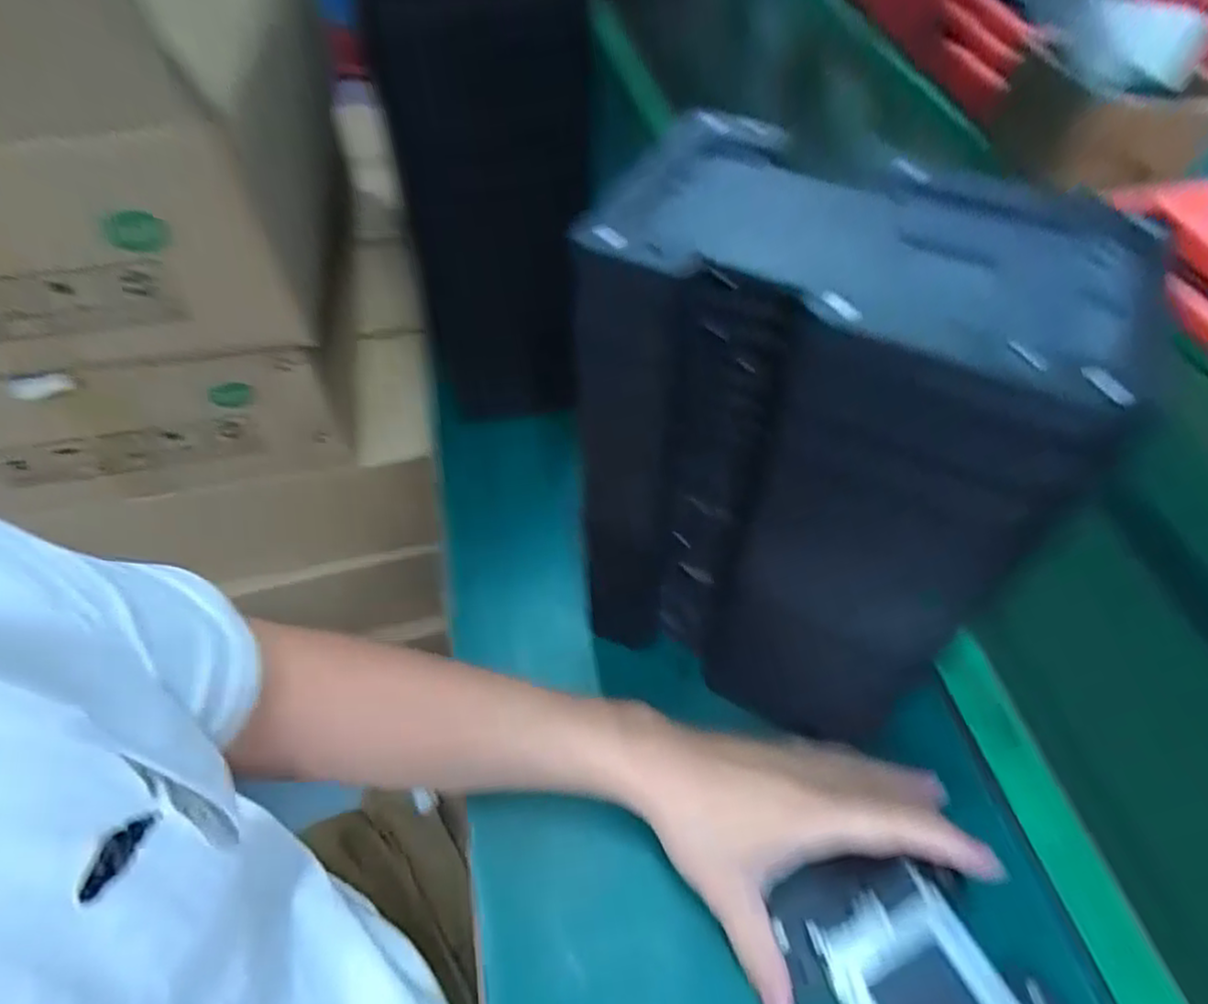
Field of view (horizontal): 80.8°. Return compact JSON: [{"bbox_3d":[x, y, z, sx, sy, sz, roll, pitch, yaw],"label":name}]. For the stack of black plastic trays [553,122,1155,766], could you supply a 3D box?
[{"bbox_3d":[0.091,-0.014,0.348,0.180,0.260,0.106,25,57,18],"label":"stack of black plastic trays"}]

